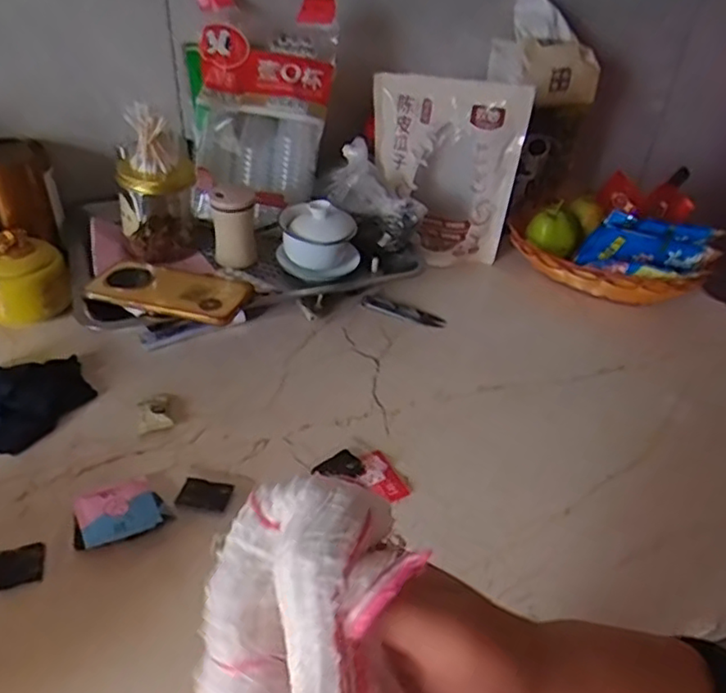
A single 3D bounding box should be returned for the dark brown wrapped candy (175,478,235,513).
[{"bbox_3d":[-0.133,0.126,0.542,0.043,0.010,0.033,9,39,7],"label":"dark brown wrapped candy"}]

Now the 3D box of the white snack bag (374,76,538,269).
[{"bbox_3d":[0.104,-0.218,0.824,0.182,0.238,0.053,6,38,3],"label":"white snack bag"}]

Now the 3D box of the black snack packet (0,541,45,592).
[{"bbox_3d":[-0.264,0.166,0.482,0.041,0.004,0.034,-10,40,-16],"label":"black snack packet"}]

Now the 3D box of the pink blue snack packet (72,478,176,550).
[{"bbox_3d":[-0.195,0.135,0.514,0.070,0.020,0.048,-22,45,-28],"label":"pink blue snack packet"}]

